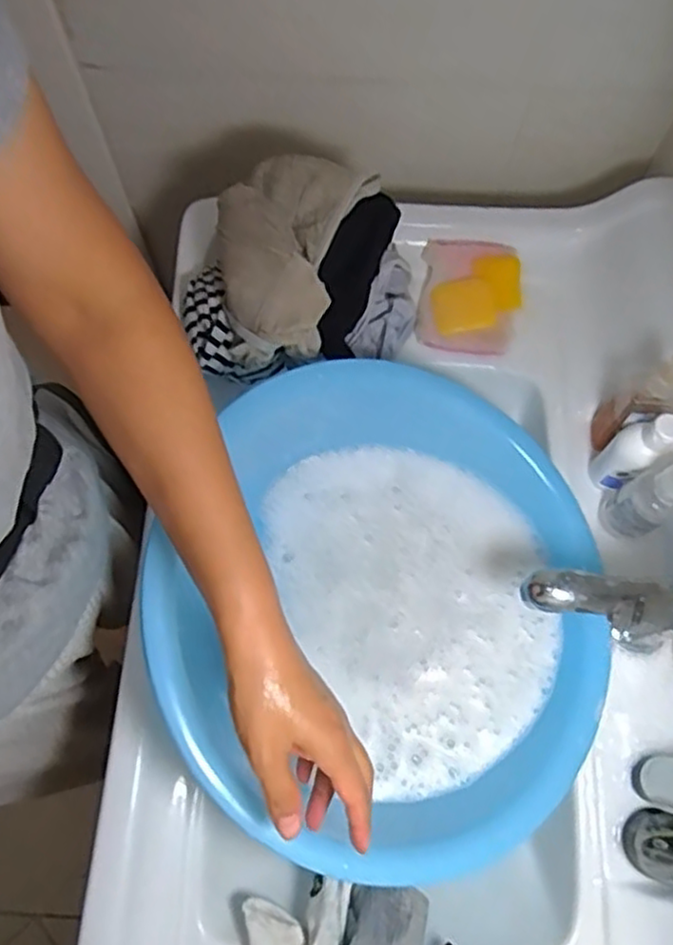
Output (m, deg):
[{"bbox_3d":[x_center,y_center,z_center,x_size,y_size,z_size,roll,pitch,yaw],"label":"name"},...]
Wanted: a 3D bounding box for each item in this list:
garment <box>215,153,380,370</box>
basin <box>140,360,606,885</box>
[{"bbox_3d":[-0.051,-0.181,0.601,0.115,0.071,0.165,14,71,5],"label":"garment"},{"bbox_3d":[0.056,0.101,0.537,0.321,0.144,0.361,22,72,8],"label":"basin"}]

